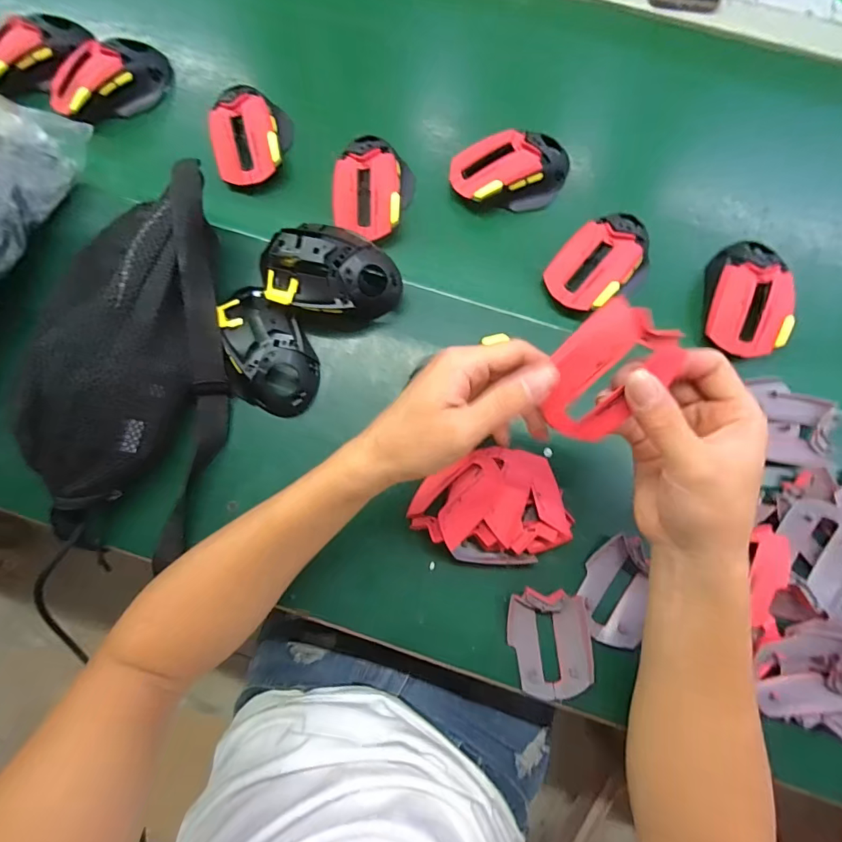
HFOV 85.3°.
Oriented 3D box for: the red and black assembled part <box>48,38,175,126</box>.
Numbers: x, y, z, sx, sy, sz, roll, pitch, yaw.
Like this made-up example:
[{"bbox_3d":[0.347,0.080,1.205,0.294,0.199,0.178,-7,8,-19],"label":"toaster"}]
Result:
[{"bbox_3d":[-0.315,-0.346,0.463,0.050,0.047,0.117,41,74,15],"label":"red and black assembled part"}]

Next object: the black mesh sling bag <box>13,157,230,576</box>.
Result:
[{"bbox_3d":[-0.229,-0.052,0.362,0.117,0.079,0.306,11,90,5],"label":"black mesh sling bag"}]

